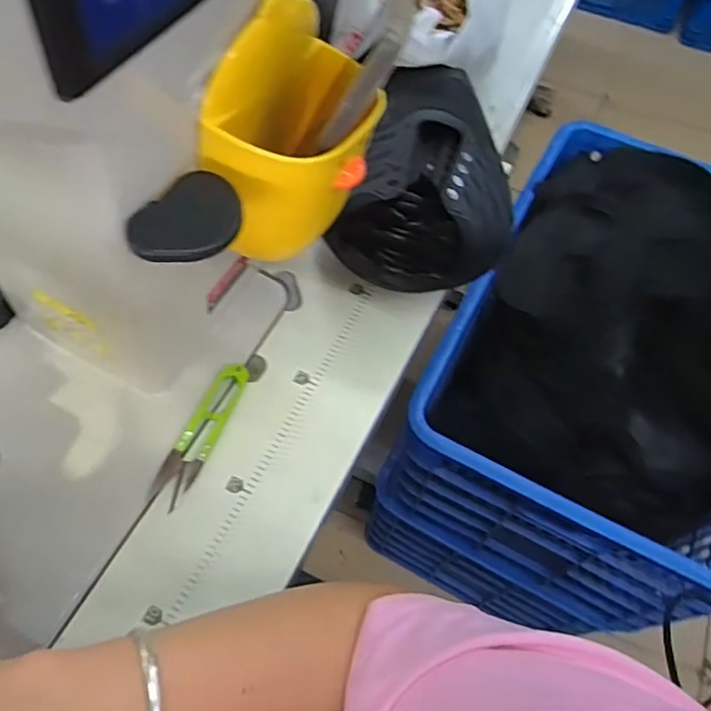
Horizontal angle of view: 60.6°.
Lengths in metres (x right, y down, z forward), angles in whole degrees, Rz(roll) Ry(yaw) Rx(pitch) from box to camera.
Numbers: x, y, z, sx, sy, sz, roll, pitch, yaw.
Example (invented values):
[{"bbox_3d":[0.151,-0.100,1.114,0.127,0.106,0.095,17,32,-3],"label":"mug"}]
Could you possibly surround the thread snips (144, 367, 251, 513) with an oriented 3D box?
[{"bbox_3d":[-0.114,0.056,0.455,0.025,0.014,0.115,23,62,8],"label":"thread snips"}]

